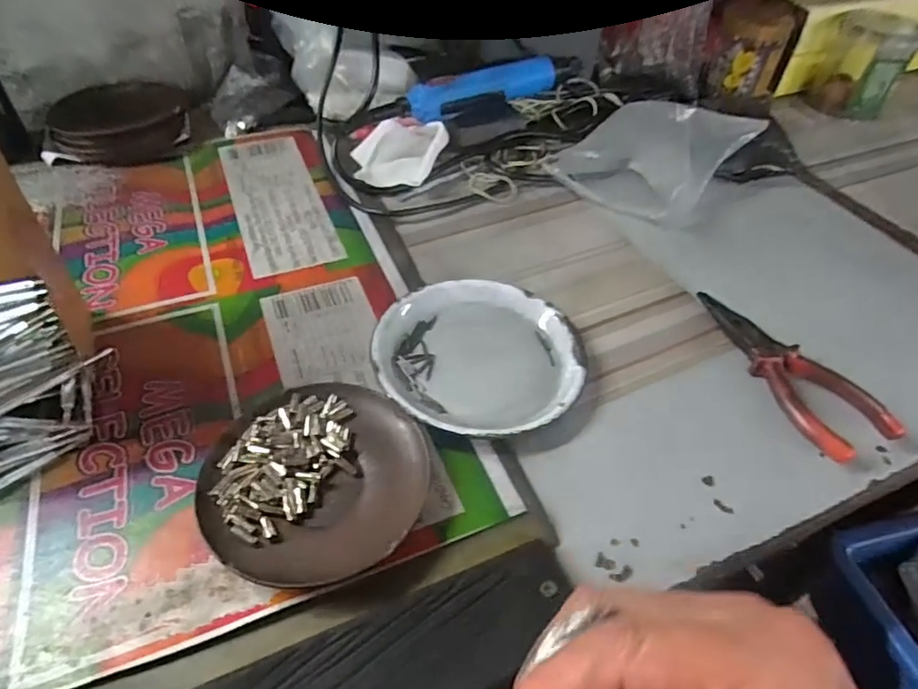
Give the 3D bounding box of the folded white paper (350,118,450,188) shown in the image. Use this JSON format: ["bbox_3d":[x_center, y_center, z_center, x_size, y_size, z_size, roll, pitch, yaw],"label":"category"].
[{"bbox_3d":[-0.055,-0.179,0.530,0.077,0.035,0.075,19,48,14],"label":"folded white paper"}]

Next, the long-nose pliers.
[{"bbox_3d":[0.213,0.013,0.379,0.048,0.018,0.143,-14,49,-16],"label":"long-nose pliers"}]

